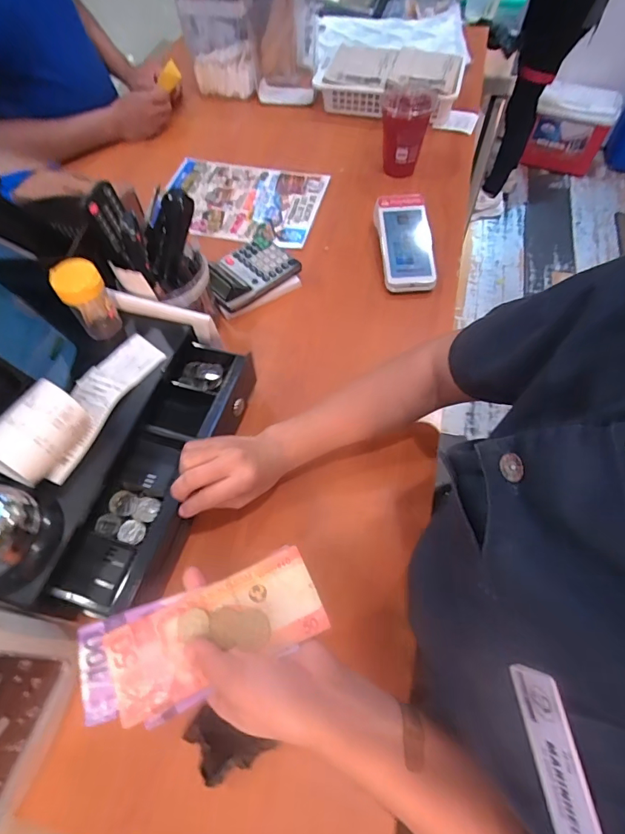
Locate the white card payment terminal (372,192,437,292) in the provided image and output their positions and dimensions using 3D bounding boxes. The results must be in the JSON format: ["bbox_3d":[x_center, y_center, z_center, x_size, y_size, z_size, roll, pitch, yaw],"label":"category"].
[{"bbox_3d":[0.144,-0.268,0.684,0.079,0.060,0.161,-2,60,1],"label":"white card payment terminal"}]

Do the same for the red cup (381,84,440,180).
[{"bbox_3d":[0.162,-0.494,0.770,0.085,0.133,0.082,8,60,7],"label":"red cup"}]

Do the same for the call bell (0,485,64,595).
[{"bbox_3d":[-0.277,0.101,0.388,0.085,0.067,0.086,-1,60,1],"label":"call bell"}]

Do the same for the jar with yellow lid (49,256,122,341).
[{"bbox_3d":[-0.250,-0.130,0.491,0.047,0.080,0.039,-32,64,-15],"label":"jar with yellow lid"}]

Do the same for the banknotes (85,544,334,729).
[{"bbox_3d":[-0.081,0.159,0.318,0.176,0.017,0.074,-23,61,-3],"label":"banknotes"}]

